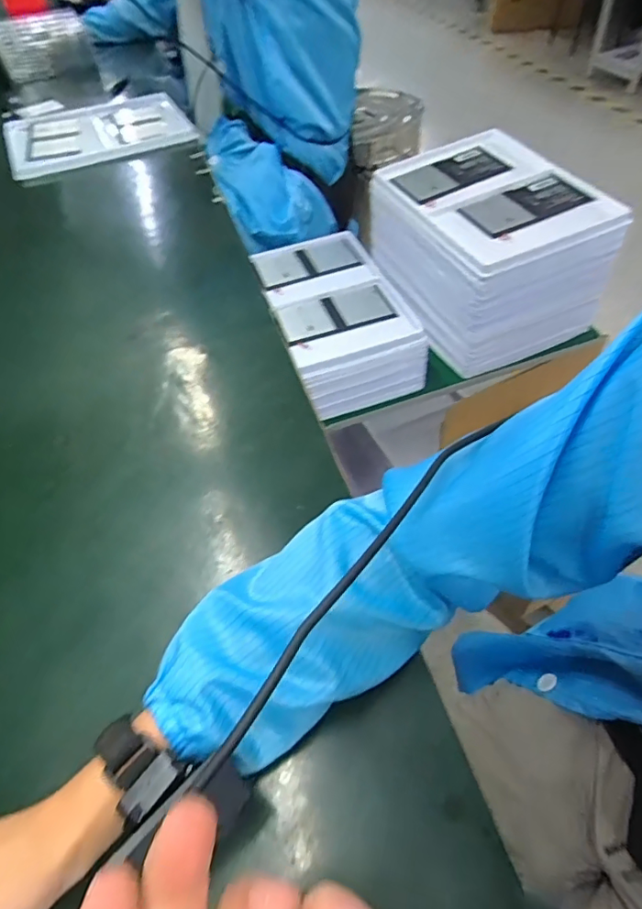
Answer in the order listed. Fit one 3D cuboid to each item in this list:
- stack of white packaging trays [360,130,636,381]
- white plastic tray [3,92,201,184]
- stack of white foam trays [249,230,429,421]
[{"bbox_3d":[0.265,-0.342,0.851,0.248,0.196,0.327,-19,52,-9],"label":"stack of white packaging trays"},{"bbox_3d":[-0.426,-0.619,0.985,0.326,0.012,0.314,-23,53,-12],"label":"white plastic tray"},{"bbox_3d":[0.015,-0.225,0.865,0.198,0.103,0.324,-20,52,-9],"label":"stack of white foam trays"}]

